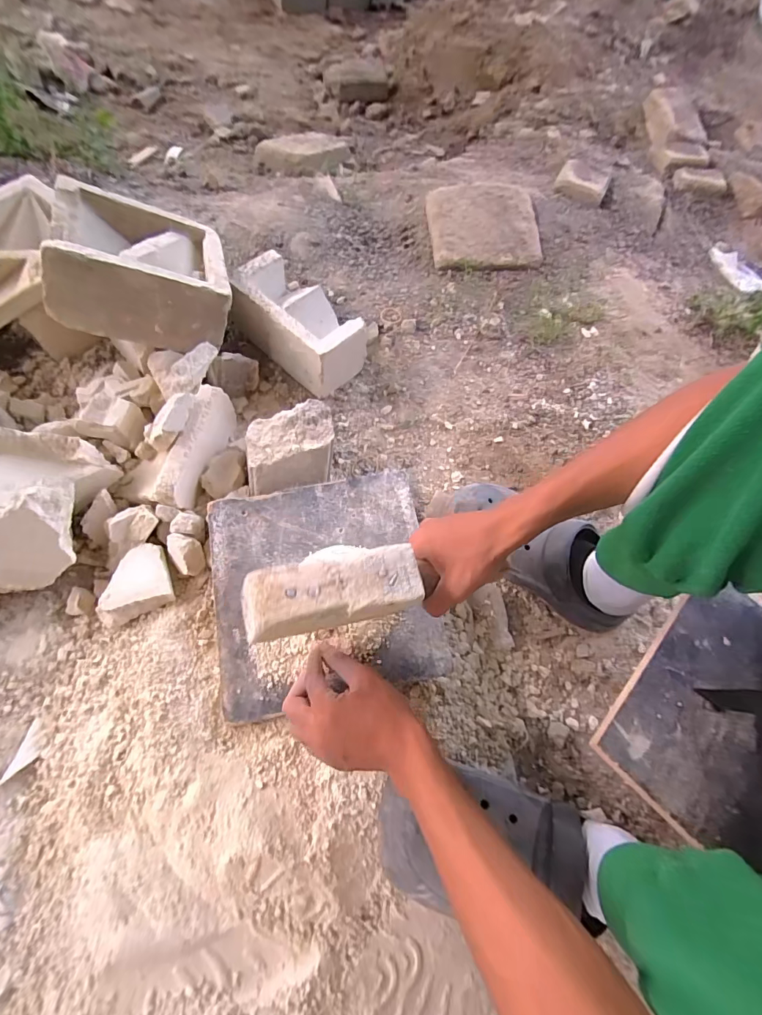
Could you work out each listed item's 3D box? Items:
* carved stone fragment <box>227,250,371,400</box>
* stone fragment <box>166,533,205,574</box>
[{"bbox_3d":[-0.129,-0.279,0.653,0.197,0.111,0.106,42,69,10],"label":"carved stone fragment"},{"bbox_3d":[-0.231,0.054,0.496,0.033,0.027,0.047,-22,72,-17],"label":"stone fragment"}]

